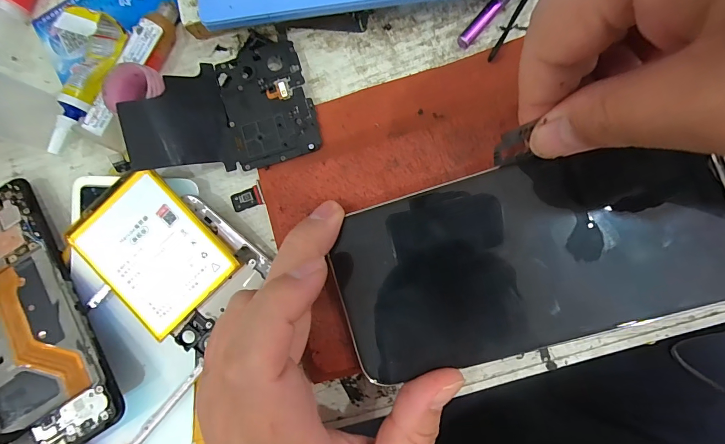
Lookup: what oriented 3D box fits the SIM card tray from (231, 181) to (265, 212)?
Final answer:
[{"bbox_3d":[-0.066,-0.014,0.211,0.018,0.004,0.013,-17,85,6],"label":"SIM card tray"}]

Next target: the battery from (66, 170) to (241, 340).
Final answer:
[{"bbox_3d":[-0.112,0.016,0.196,0.058,0.006,0.074,-43,83,3],"label":"battery"}]

